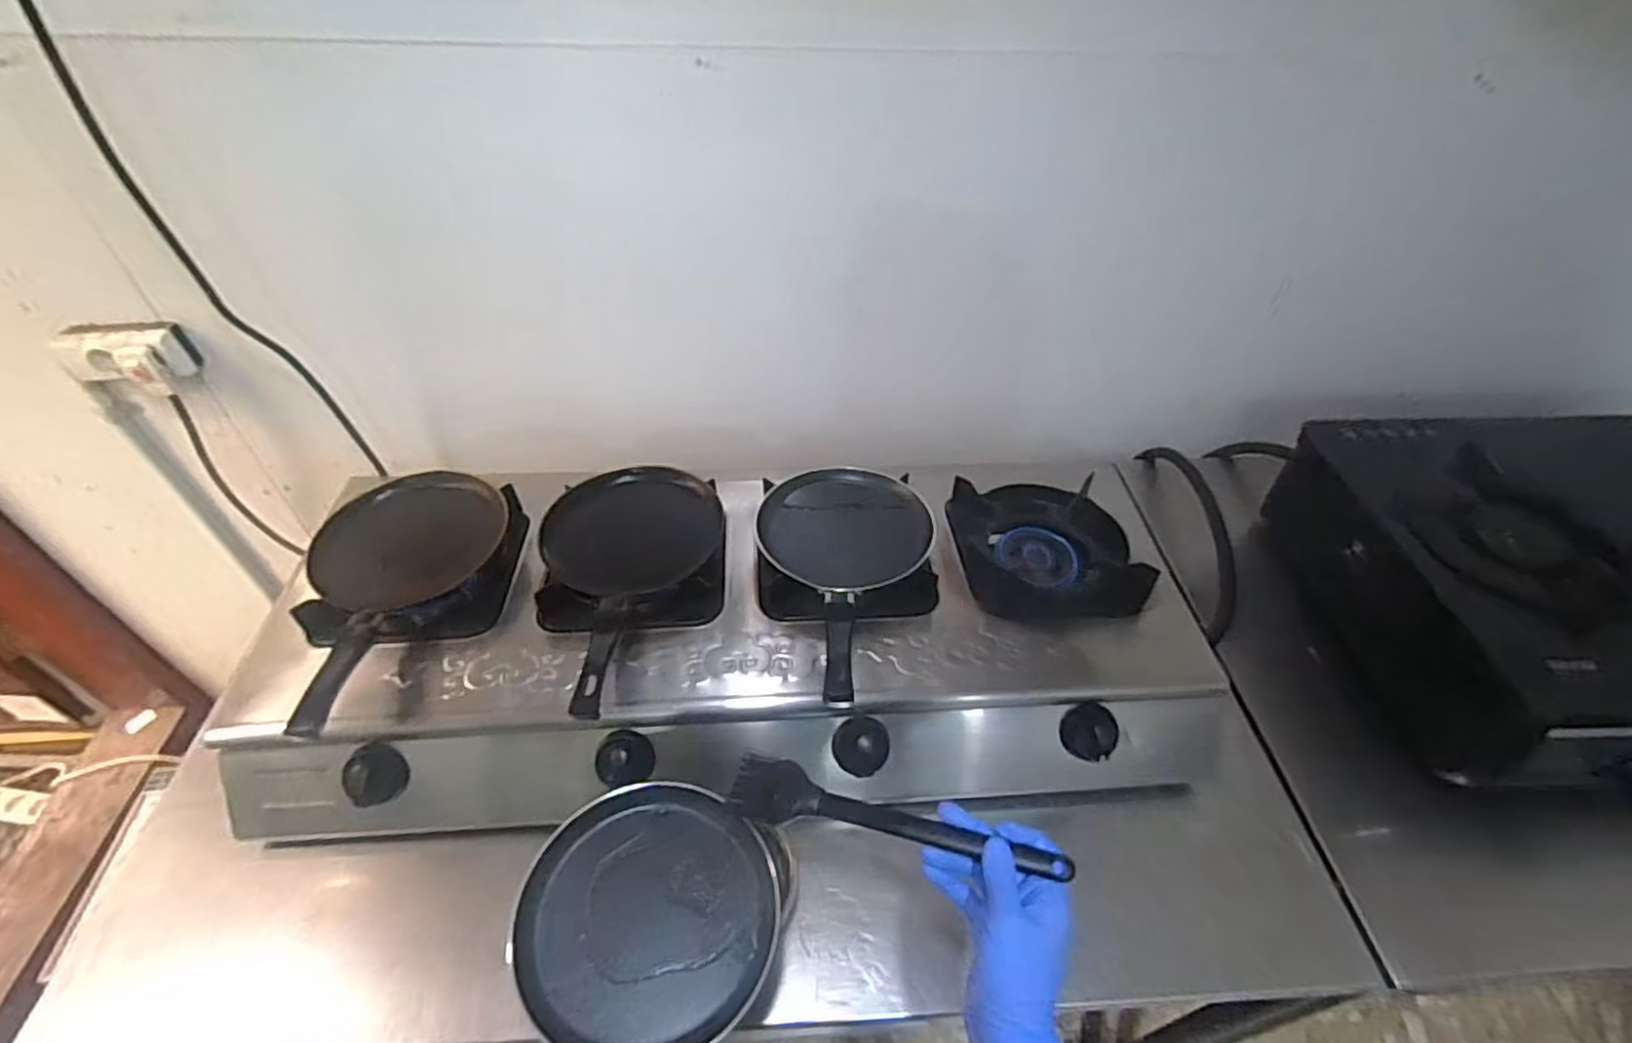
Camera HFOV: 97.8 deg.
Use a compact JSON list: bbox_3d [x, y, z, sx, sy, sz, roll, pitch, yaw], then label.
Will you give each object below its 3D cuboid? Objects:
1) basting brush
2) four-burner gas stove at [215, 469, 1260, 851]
[{"bbox_3d":[0.052,0.213,0.513,0.244,0.023,0.041,5,45,19],"label":"basting brush"},{"bbox_3d":[-0.061,0.132,0.724,0.895,0.191,0.289,-1,46,-3],"label":"four-burner gas stove"}]

